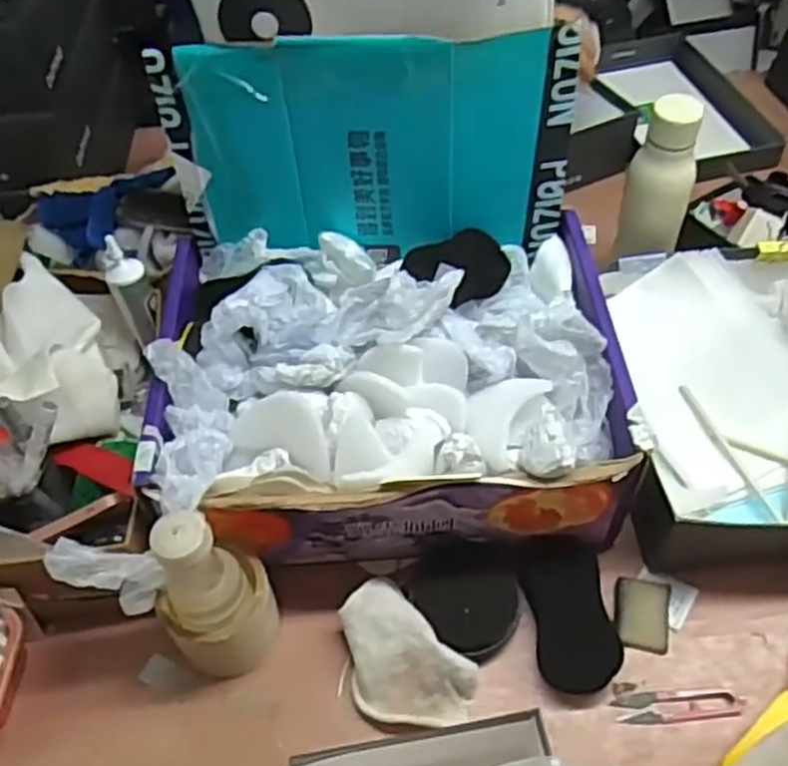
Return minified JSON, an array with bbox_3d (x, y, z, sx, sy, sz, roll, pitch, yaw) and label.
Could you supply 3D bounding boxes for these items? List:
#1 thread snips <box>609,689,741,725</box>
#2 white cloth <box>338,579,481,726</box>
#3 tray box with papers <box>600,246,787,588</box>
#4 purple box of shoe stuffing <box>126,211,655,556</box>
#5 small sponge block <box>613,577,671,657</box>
[{"bbox_3d":[0.228,0.260,0.631,0.096,0.005,0.024,-4,51,0],"label":"thread snips"},{"bbox_3d":[0.003,0.227,0.640,0.081,0.043,0.120,-37,59,-24],"label":"white cloth"},{"bbox_3d":[0.353,0.018,0.753,0.247,0.131,0.326,0,51,3],"label":"tray box with papers"},{"bbox_3d":[-0.007,-0.012,0.716,0.394,0.157,0.308,-6,51,-1],"label":"purple box of shoe stuffing"},{"bbox_3d":[0.213,0.198,0.671,0.046,0.009,0.060,6,52,8],"label":"small sponge block"}]

